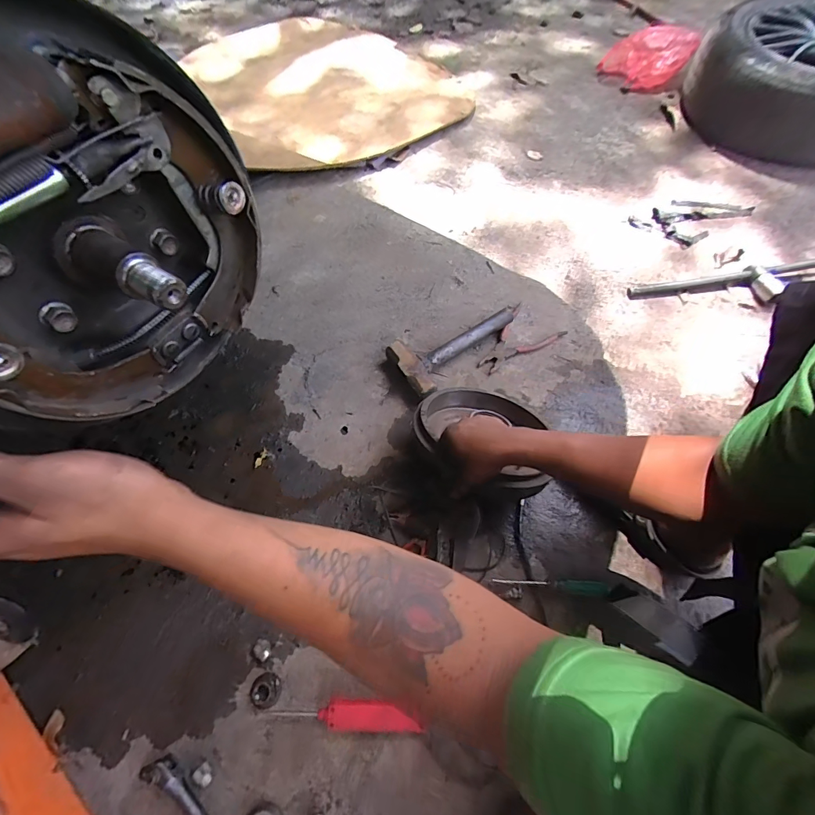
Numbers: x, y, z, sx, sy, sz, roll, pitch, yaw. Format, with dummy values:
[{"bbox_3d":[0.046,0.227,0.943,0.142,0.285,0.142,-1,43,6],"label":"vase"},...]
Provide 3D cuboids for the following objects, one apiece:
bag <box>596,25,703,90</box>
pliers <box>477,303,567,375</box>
[{"bbox_3d":[0.773,-1.139,1.290,0.206,0.102,0.253,-28,65,-13],"label":"bag"},{"bbox_3d":[0.215,-0.131,0.810,0.185,0.010,0.113,-40,68,-17],"label":"pliers"}]

